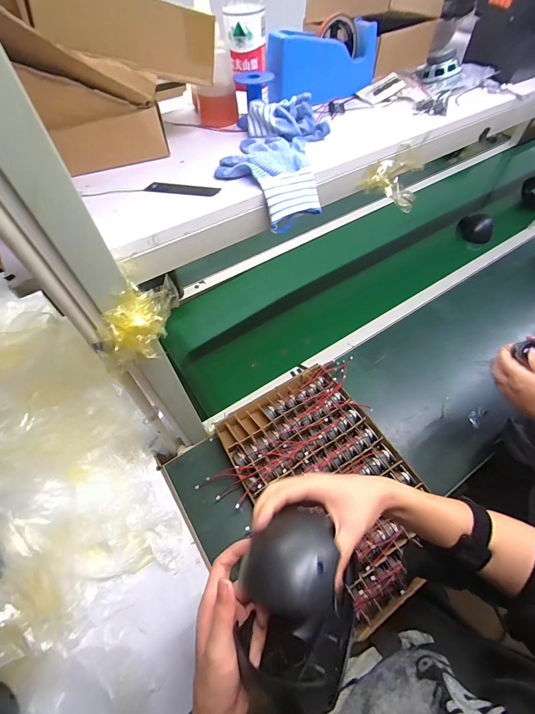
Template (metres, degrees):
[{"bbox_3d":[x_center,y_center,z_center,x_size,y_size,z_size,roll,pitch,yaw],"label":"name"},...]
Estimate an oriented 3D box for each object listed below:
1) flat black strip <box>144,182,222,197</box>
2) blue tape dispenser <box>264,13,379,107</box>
[{"bbox_3d":[-0.110,-0.221,0.415,0.097,0.005,0.022,13,58,10],"label":"flat black strip"},{"bbox_3d":[0.095,-0.517,0.558,0.210,0.090,0.060,-24,60,-14],"label":"blue tape dispenser"}]

